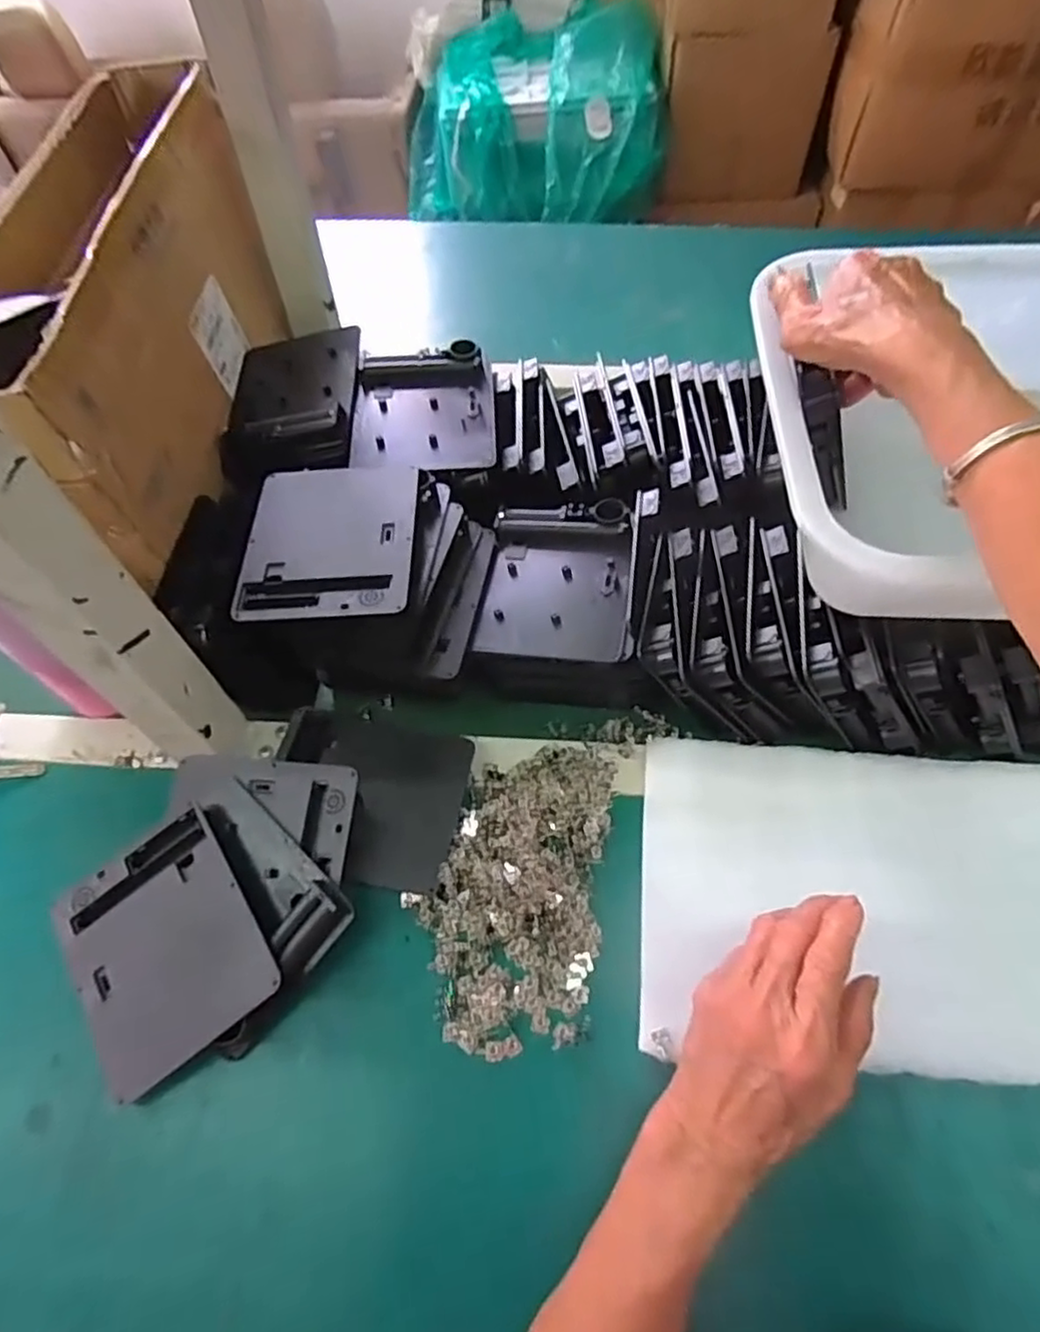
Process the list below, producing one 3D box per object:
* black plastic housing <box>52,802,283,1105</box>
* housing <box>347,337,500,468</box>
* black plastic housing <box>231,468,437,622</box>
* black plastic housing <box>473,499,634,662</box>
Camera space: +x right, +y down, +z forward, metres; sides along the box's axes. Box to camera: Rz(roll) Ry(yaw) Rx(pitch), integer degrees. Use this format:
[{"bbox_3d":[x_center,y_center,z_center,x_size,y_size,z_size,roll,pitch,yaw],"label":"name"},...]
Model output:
[{"bbox_3d":[-0.216,0.165,0.414,0.112,0.010,0.136,-37,65,-4],"label":"black plastic housing"},{"bbox_3d":[-0.077,-0.210,0.554,0.110,0.022,0.119,-3,57,0],"label":"housing"},{"bbox_3d":[-0.126,-0.088,0.479,0.121,0.018,0.143,-1,57,1],"label":"black plastic housing"},{"bbox_3d":[0.028,-0.064,0.492,0.102,0.026,0.126,6,57,5],"label":"black plastic housing"}]

